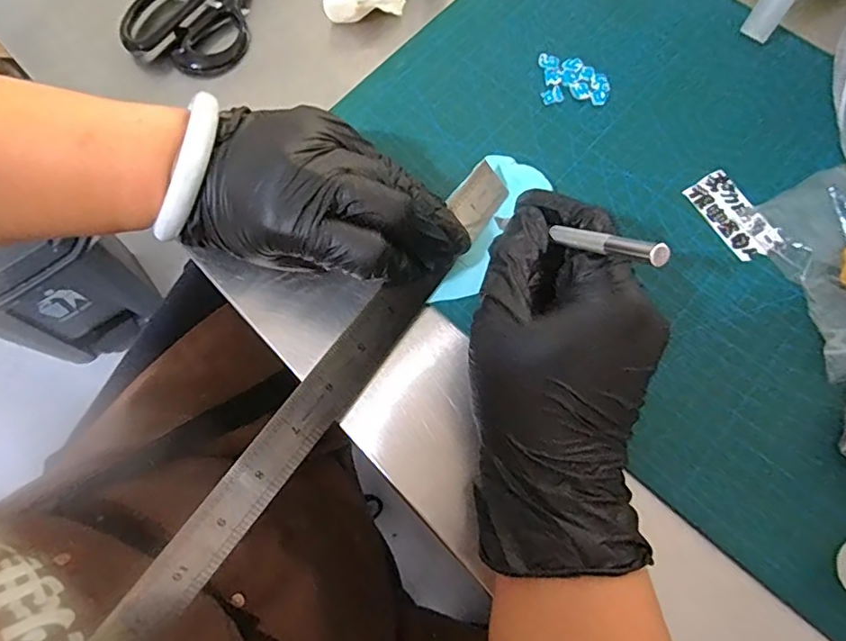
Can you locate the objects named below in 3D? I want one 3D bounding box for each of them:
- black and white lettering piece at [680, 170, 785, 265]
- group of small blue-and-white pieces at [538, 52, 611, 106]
[{"bbox_3d":[0.177,-0.059,0.312,0.028,0.004,0.056,-31,73,-6],"label":"black and white lettering piece"},{"bbox_3d":[0.095,-0.152,0.342,0.041,0.004,0.037,0,71,0],"label":"group of small blue-and-white pieces"}]

